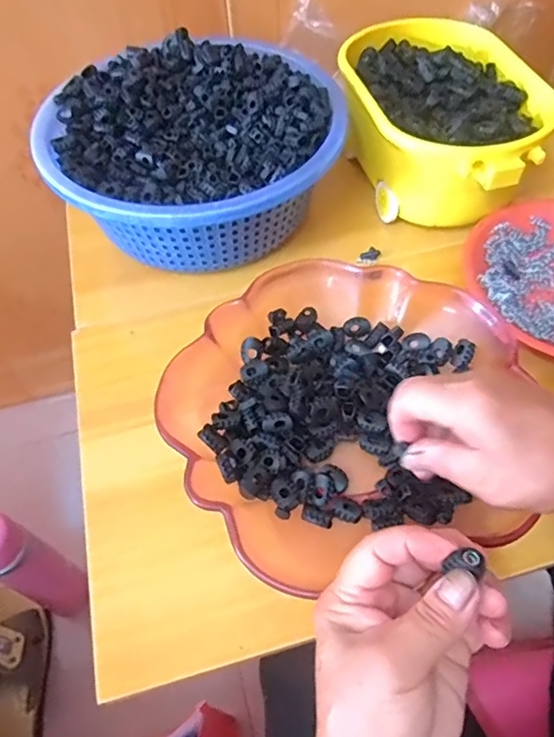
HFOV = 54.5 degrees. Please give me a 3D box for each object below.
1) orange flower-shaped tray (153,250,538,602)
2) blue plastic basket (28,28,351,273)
[{"bbox_3d":[0.056,0.023,0.395,0.260,0.063,0.227,-14,57,-7],"label":"orange flower-shaped tray"},{"bbox_3d":[-0.075,-0.201,0.529,0.250,0.119,0.267,-1,56,2],"label":"blue plastic basket"}]

